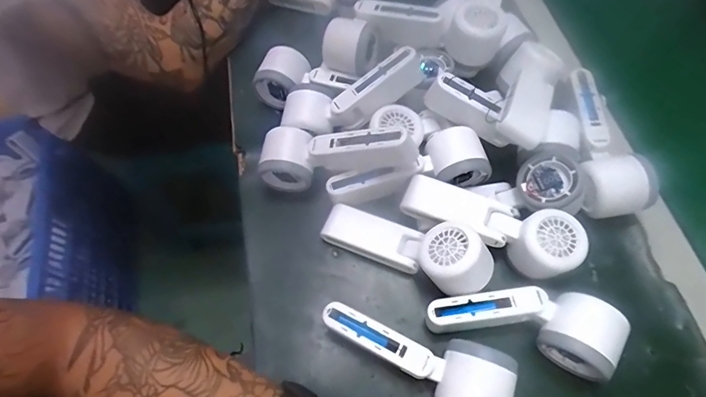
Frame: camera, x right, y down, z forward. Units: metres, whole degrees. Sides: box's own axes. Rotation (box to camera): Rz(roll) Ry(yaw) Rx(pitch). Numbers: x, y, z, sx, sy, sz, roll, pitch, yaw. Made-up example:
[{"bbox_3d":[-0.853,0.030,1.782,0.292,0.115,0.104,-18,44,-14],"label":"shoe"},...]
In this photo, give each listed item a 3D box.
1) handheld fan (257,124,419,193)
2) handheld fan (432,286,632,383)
[{"bbox_3d":[-0.017,-0.044,0.408,0.162,0.055,0.054,-4,62,21],"label":"handheld fan"},{"bbox_3d":[0.151,0.109,0.362,0.161,0.052,0.063,16,65,10],"label":"handheld fan"}]

